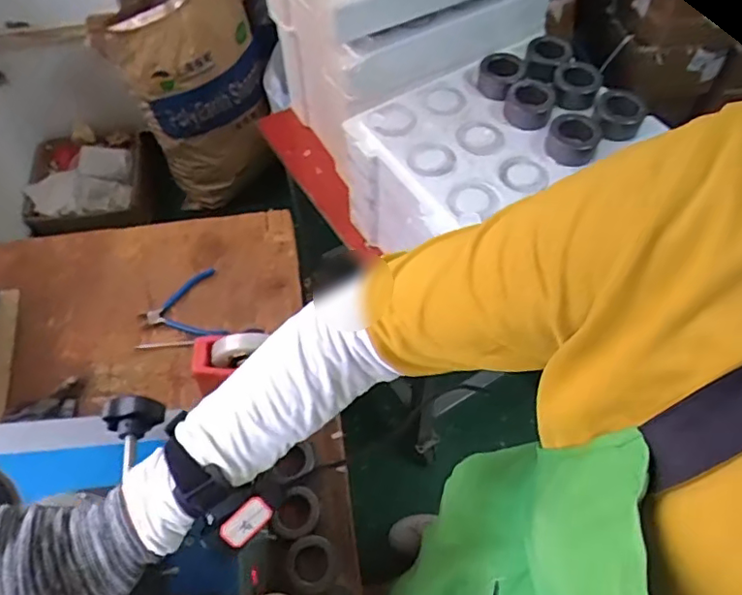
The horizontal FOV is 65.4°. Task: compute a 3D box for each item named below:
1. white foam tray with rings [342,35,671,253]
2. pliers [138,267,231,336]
[{"bbox_3d":[0.189,-0.215,0.935,0.394,0.228,0.289,-25,63,-15],"label":"white foam tray with rings"},{"bbox_3d":[-0.323,0.024,0.984,0.136,0.012,0.140,-17,61,-11],"label":"pliers"}]

